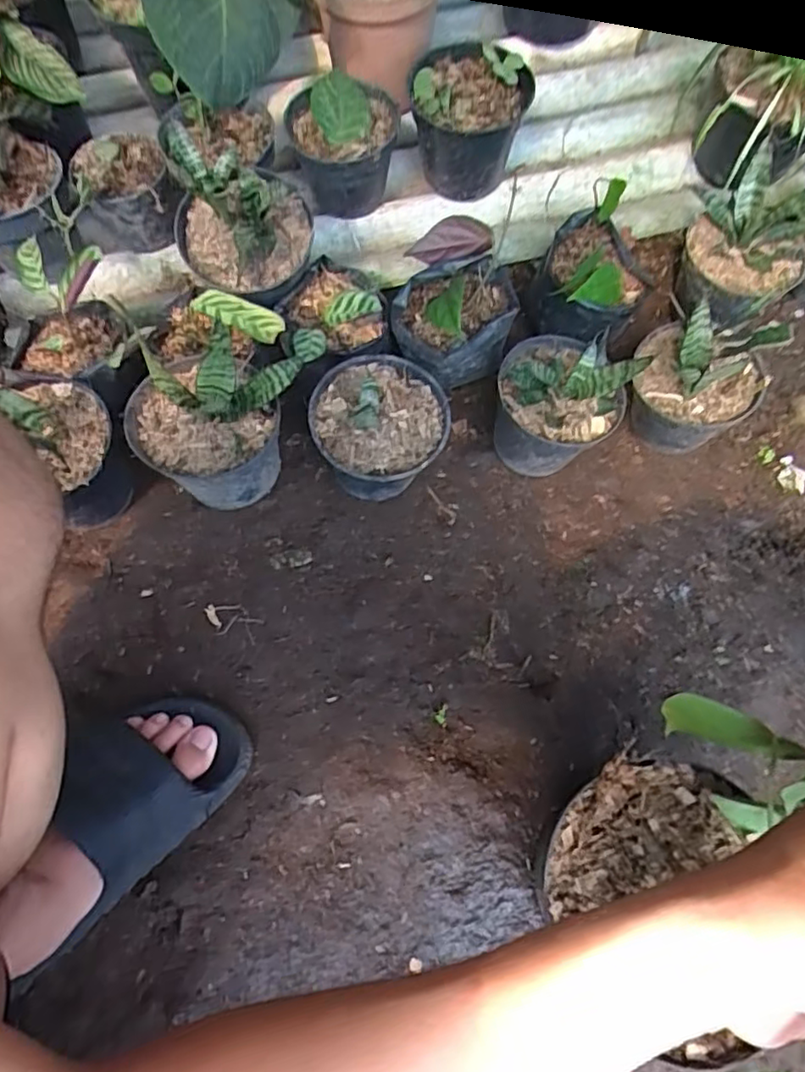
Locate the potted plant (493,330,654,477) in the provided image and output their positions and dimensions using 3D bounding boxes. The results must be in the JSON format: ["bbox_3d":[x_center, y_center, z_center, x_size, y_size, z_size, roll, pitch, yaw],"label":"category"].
[{"bbox_3d":[0.150,-0.132,0.589,0.111,0.146,0.115,0,67,0],"label":"potted plant"}]

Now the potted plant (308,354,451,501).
[{"bbox_3d":[-0.020,-0.100,0.573,0.122,0.144,0.124,-2,68,-1],"label":"potted plant"}]

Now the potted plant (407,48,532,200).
[{"bbox_3d":[0.072,-0.453,0.680,0.122,0.103,0.118,0,69,1],"label":"potted plant"}]

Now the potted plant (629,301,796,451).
[{"bbox_3d":[0.281,-0.150,0.590,0.116,0.162,0.104,33,71,12],"label":"potted plant"}]

